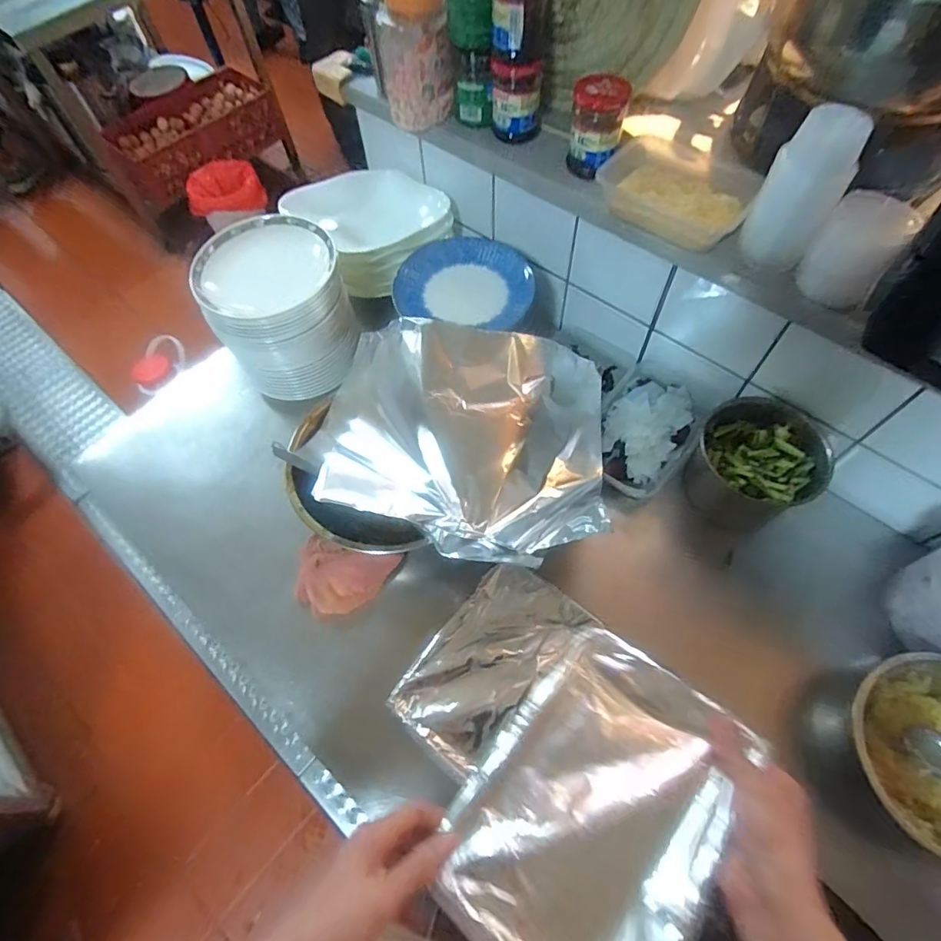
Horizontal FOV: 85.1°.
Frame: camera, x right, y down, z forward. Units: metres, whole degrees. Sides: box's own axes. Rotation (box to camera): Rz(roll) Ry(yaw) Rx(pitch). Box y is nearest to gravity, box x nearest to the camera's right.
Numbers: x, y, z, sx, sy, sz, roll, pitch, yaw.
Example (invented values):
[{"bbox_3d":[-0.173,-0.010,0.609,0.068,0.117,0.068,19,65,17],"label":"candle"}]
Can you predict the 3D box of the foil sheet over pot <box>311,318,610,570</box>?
[{"bbox_3d":[-0.022,-0.040,0.661,0.390,0.092,0.311,4,63,5],"label":"foil sheet over pot"}]

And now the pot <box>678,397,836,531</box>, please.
[{"bbox_3d":[0.378,-0.007,0.692,0.150,0.097,0.169,25,66,15],"label":"pot"}]

